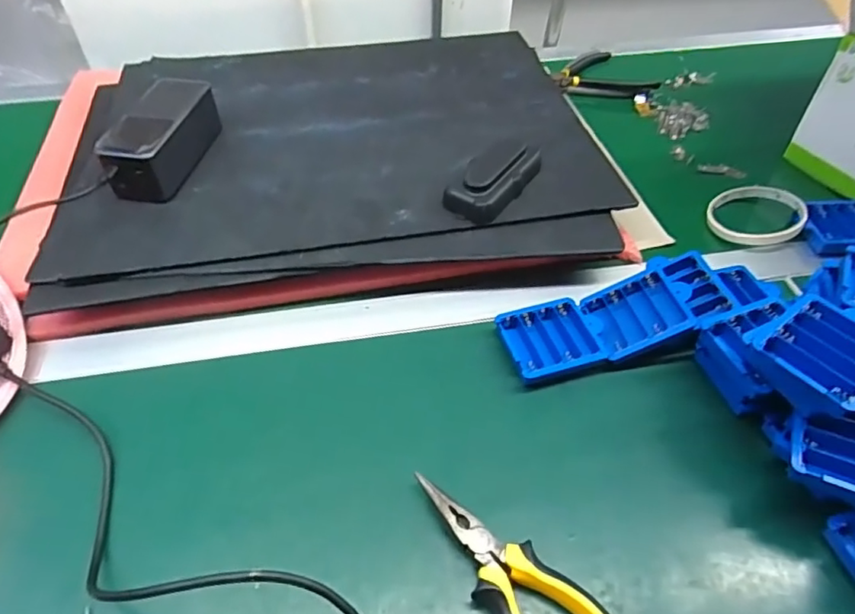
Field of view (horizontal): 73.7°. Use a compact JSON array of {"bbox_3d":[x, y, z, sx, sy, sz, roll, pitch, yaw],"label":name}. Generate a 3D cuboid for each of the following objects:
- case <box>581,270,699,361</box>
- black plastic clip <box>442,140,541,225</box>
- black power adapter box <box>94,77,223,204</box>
[{"bbox_3d":[0.169,0.003,0.453,0.075,0.012,0.064,-26,43,13],"label":"case"},{"bbox_3d":[0.060,-0.119,0.517,0.056,0.035,0.100,27,54,23],"label":"black plastic clip"},{"bbox_3d":[-0.244,-0.156,0.527,0.056,0.054,0.133,6,48,6],"label":"black power adapter box"}]

